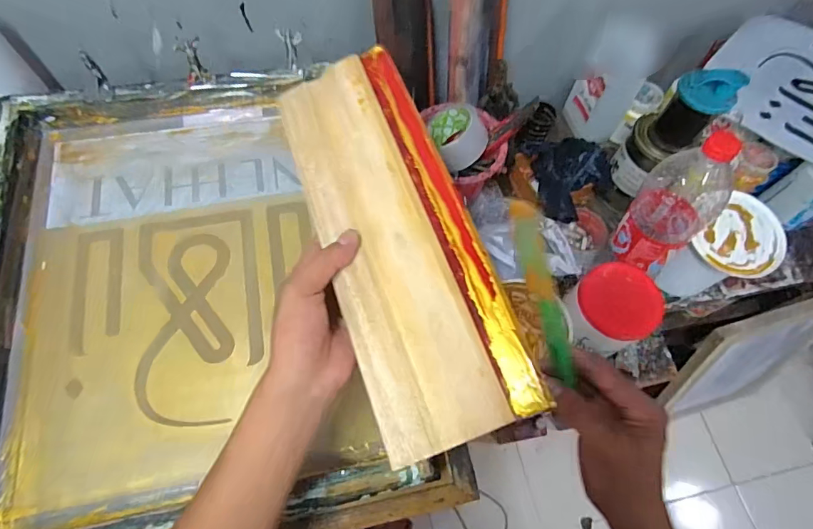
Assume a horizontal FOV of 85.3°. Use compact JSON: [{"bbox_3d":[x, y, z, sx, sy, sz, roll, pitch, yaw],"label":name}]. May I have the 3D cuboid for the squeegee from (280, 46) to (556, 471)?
[{"bbox_3d":[-0.013,-0.032,0.364,0.117,0.026,0.341,-24,68,8],"label":"squeegee"}]

